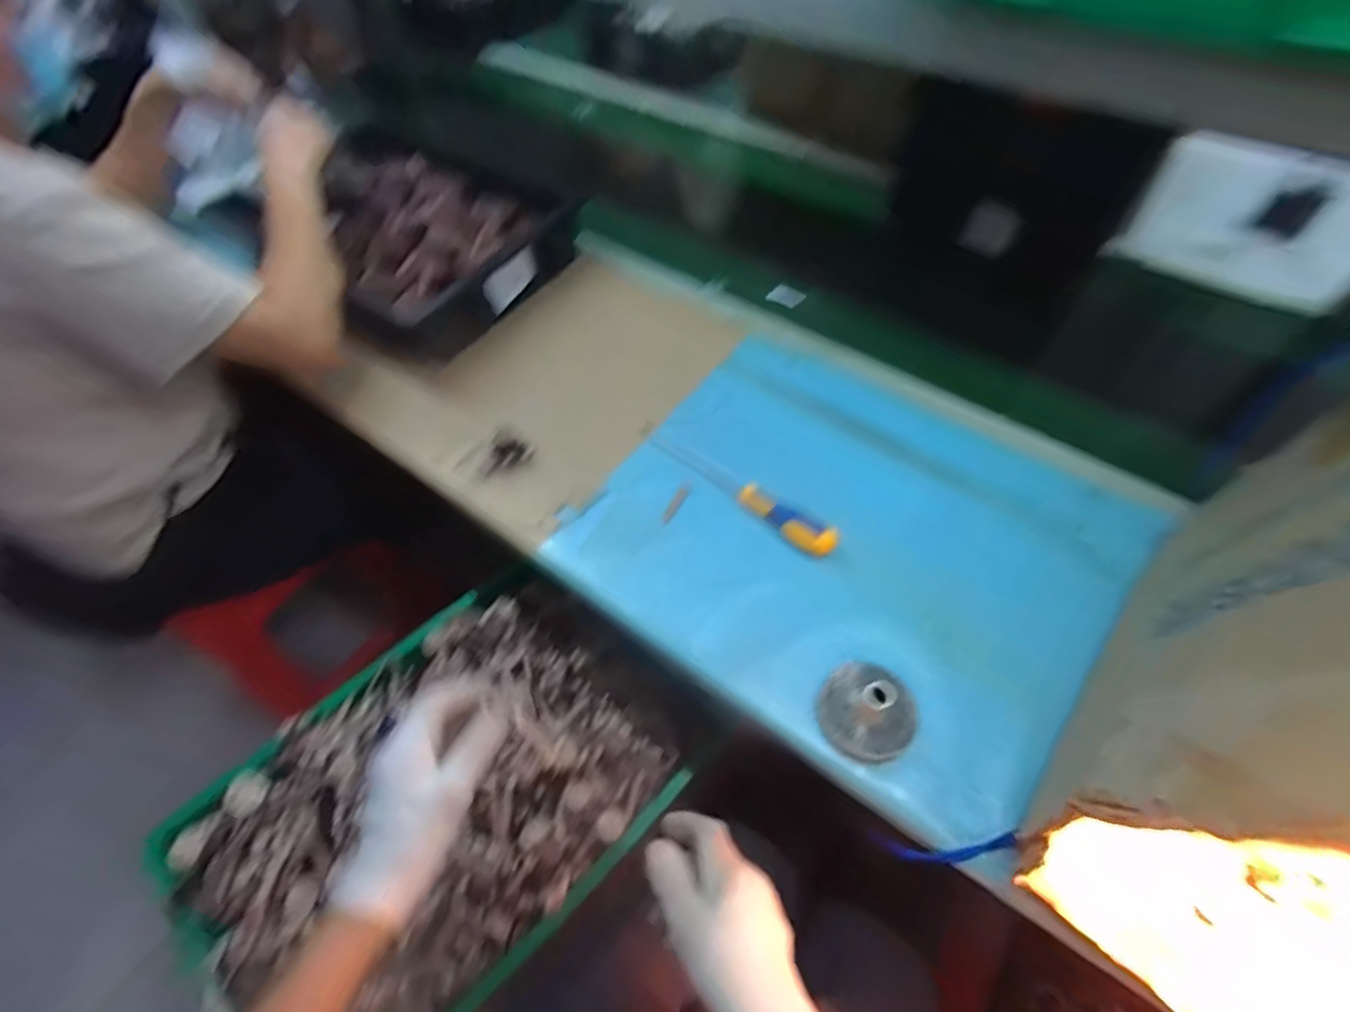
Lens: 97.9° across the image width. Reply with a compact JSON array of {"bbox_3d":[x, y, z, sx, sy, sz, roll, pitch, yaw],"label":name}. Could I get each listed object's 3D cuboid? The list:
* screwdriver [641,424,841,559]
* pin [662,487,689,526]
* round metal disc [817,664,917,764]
[{"bbox_3d":[0.057,-0.027,0.626,0.259,0.031,0.029,38,67,24],"label":"screwdriver"},{"bbox_3d":[0.000,0.000,0.629,0.011,0.004,0.048,23,62,18],"label":"pin"},{"bbox_3d":[0.163,0.171,0.492,0.077,0.064,0.076,-2,57,3],"label":"round metal disc"}]

